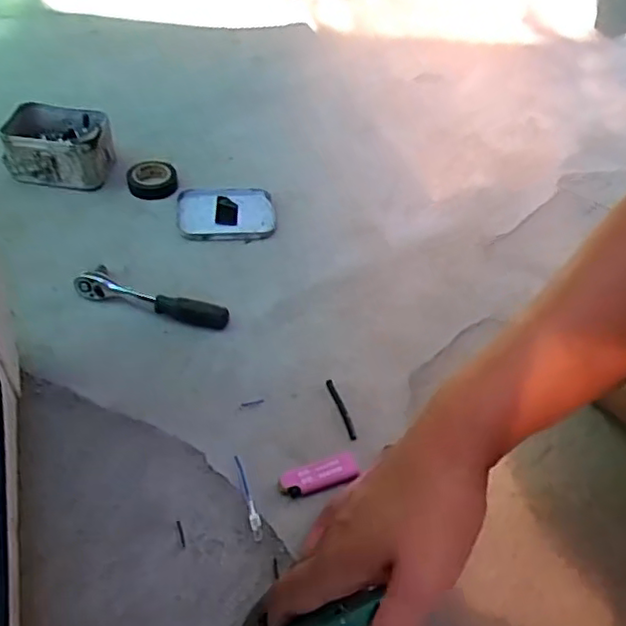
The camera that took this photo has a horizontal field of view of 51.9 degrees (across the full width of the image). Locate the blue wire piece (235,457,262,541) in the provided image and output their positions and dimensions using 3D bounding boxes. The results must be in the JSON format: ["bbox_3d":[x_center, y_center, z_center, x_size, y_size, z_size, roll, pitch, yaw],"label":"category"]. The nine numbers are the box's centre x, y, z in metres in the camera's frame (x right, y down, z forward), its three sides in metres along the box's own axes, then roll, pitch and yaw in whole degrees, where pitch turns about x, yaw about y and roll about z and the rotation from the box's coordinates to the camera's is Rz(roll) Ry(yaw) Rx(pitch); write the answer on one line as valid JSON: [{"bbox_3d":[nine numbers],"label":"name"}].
[{"bbox_3d":[-0.049,0.143,0.501,0.008,0.004,0.071,-9,50,-15],"label":"blue wire piece"}]

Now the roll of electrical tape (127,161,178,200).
[{"bbox_3d":[-0.184,-0.155,0.738,0.056,0.020,0.051,-4,49,-10],"label":"roll of electrical tape"}]

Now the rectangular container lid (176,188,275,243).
[{"bbox_3d":[-0.095,-0.110,0.714,0.106,0.013,0.083,-2,48,-9],"label":"rectangular container lid"}]

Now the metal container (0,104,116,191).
[{"bbox_3d":[-0.286,-0.190,0.727,0.103,0.056,0.078,7,48,-1],"label":"metal container"}]

